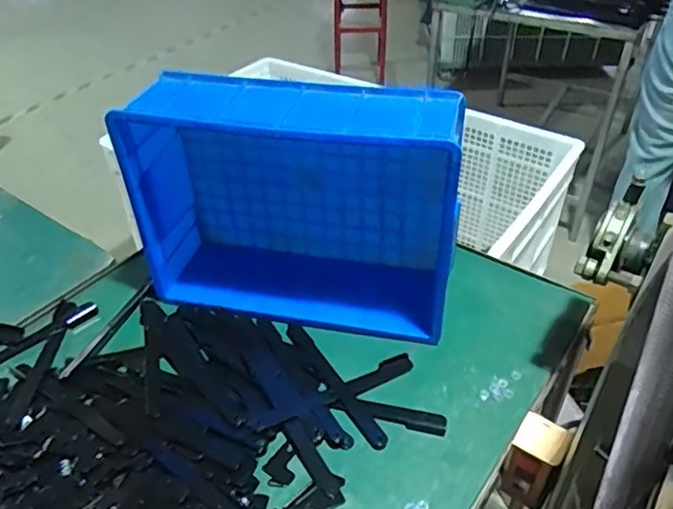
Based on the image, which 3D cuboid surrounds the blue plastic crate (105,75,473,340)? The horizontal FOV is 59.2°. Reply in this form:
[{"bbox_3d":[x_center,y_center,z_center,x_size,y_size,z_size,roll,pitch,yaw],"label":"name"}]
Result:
[{"bbox_3d":[-0.062,-0.062,0.779,0.367,0.296,0.145,8,40,10],"label":"blue plastic crate"}]

